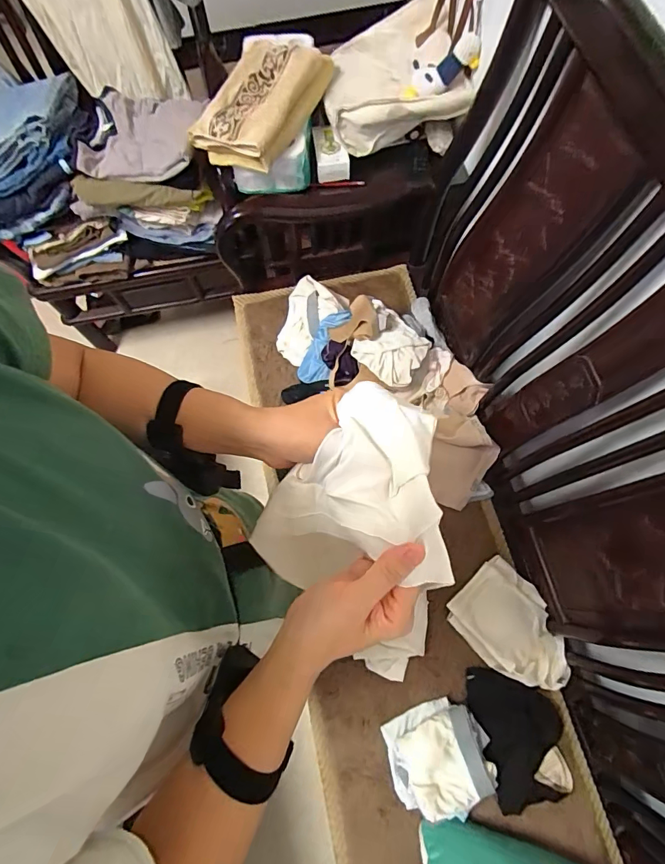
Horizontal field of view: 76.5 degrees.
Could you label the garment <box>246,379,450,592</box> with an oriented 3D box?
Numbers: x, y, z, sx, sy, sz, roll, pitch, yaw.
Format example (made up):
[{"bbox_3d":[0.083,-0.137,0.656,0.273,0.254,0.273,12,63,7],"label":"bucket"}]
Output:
[{"bbox_3d":[0.005,0.045,0.351,0.146,0.094,0.154,-1,71,1],"label":"garment"}]

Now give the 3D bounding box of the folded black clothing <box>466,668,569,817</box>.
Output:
[{"bbox_3d":[0.361,0.575,0.798,0.160,0.034,0.229,-13,71,-3],"label":"folded black clothing"}]

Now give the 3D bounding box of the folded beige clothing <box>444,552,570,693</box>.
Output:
[{"bbox_3d":[0.375,0.401,0.863,0.178,0.048,0.246,-41,74,-12],"label":"folded beige clothing"}]

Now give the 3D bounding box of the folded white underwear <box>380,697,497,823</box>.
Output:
[{"bbox_3d":[0.201,0.612,0.784,0.186,0.048,0.178,-13,71,-3],"label":"folded white underwear"}]

